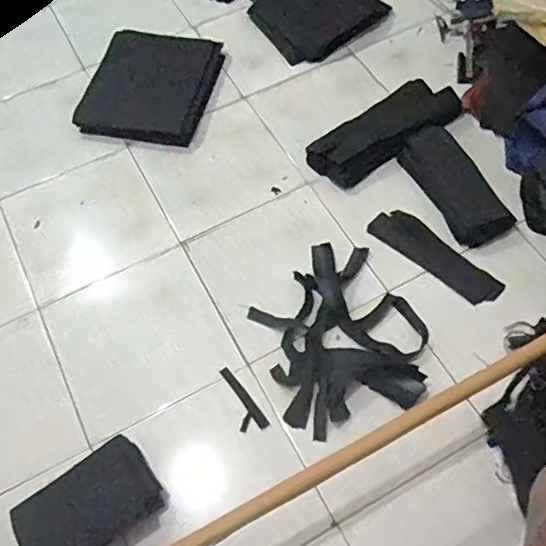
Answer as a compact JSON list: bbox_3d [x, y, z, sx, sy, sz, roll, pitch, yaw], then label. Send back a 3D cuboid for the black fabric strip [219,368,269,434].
[{"bbox_3d":[-0.080,0.299,1.318,0.060,0.007,0.169,-35,69,-12],"label":"black fabric strip"}]

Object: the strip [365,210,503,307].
[{"bbox_3d":[0.427,-0.048,1.491,0.363,0.010,0.113,38,68,17],"label":"strip"}]

